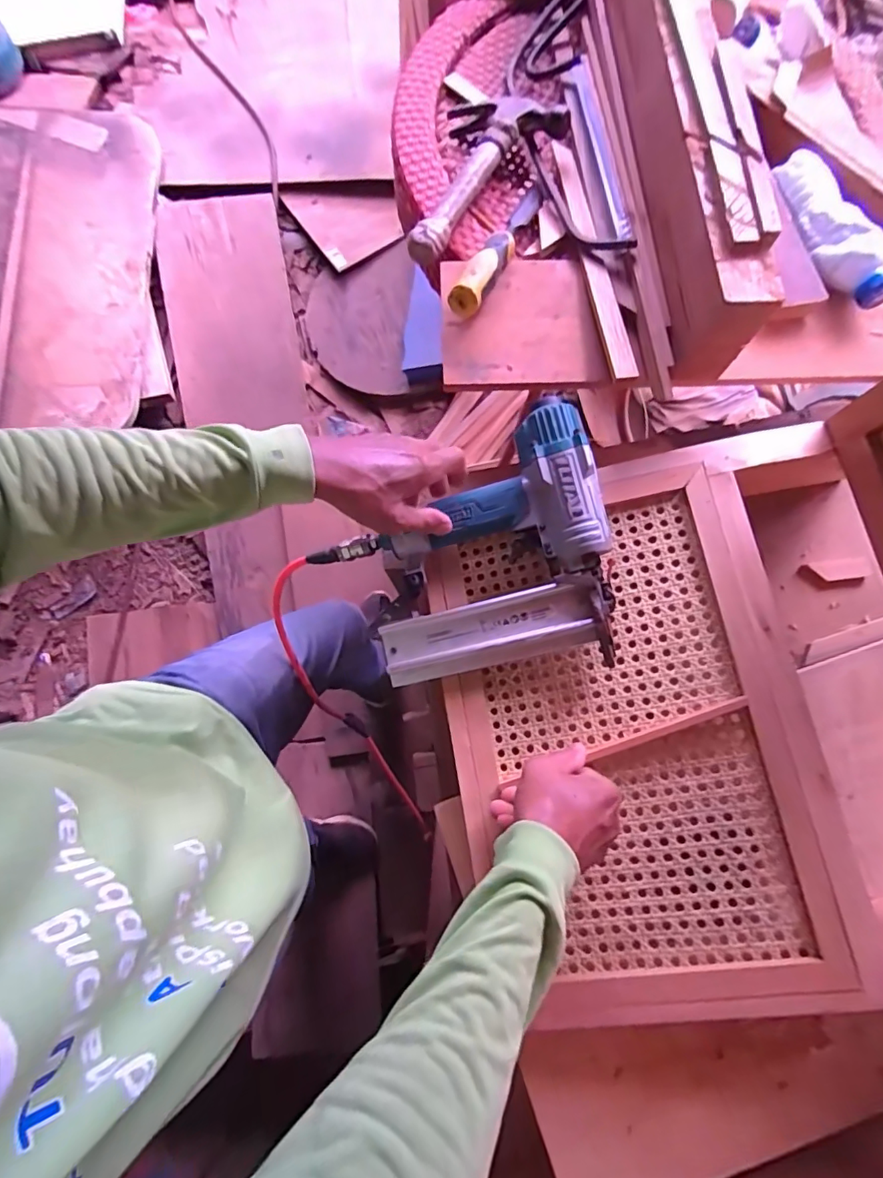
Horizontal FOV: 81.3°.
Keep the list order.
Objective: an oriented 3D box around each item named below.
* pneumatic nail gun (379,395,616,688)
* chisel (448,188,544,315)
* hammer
[{"bbox_3d":[0.048,-0.041,0.502,0.220,0.065,0.236,-9,87,17],"label":"pneumatic nail gun"},{"bbox_3d":[0.062,-0.356,0.533,0.028,0.040,0.213,23,63,8],"label":"chisel"},{"bbox_3d":[0.020,-0.467,0.568,0.124,0.036,0.234,41,79,12],"label":"hammer"}]

